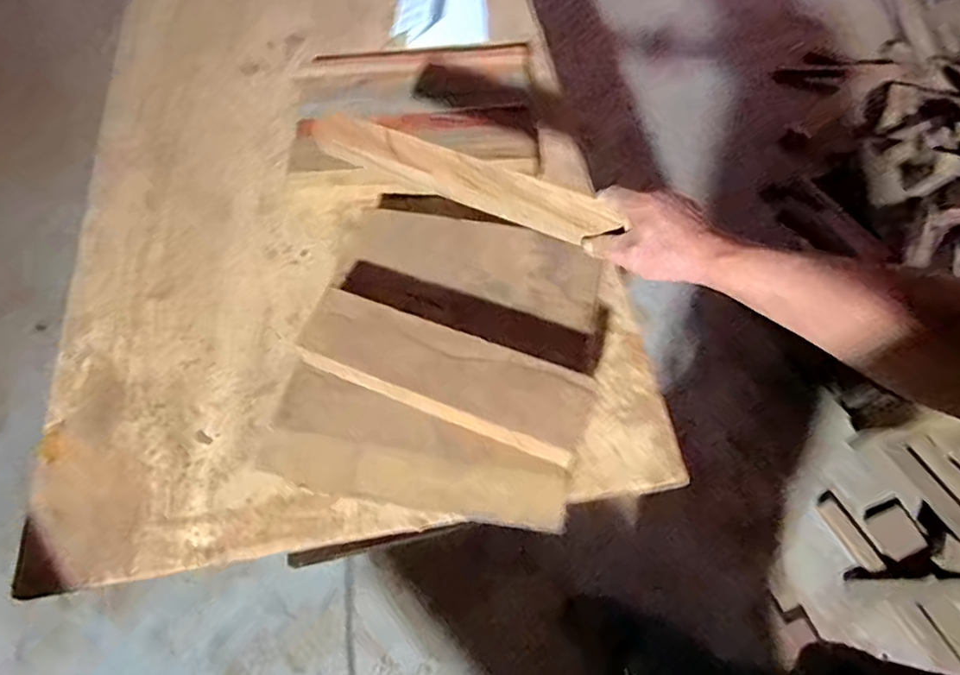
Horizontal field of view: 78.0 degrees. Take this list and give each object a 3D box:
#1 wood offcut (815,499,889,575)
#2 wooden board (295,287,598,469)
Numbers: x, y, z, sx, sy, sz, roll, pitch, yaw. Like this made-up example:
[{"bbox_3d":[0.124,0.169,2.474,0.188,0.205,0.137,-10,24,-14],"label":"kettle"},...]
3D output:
[{"bbox_3d":[0.824,0.441,1.320,0.043,0.025,0.167,-25,65,-9],"label":"wood offcut"},{"bbox_3d":[-0.040,0.039,0.673,0.331,0.053,0.097,18,72,15],"label":"wooden board"}]

